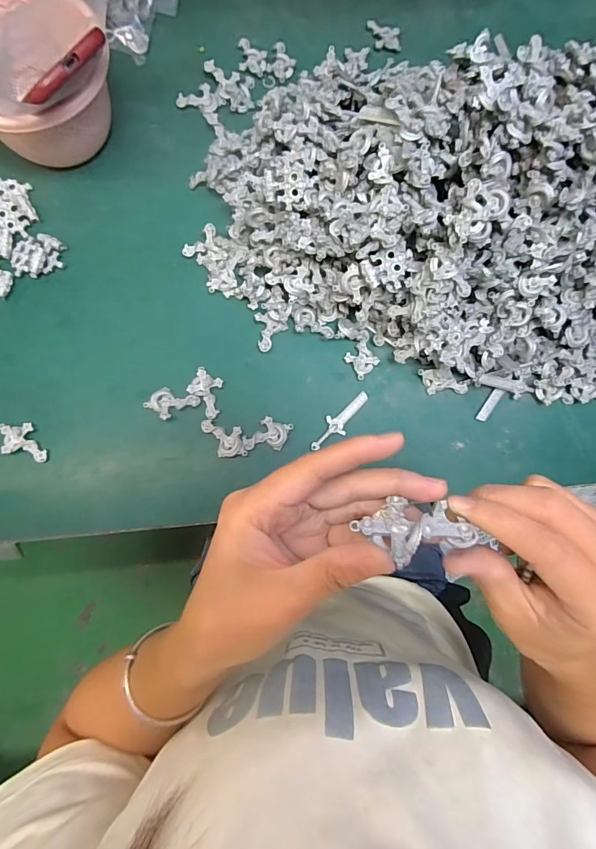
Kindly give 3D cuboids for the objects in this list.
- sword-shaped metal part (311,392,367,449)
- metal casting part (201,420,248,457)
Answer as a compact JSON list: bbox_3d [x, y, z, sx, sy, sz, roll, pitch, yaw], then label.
[{"bbox_3d":[0.042,-0.004,0.418,0.022,0.005,0.078,39,82,4],"label":"sword-shaped metal part"},{"bbox_3d":[-0.071,0.013,0.409,0.034,0.011,0.042,-15,82,-5],"label":"metal casting part"}]

